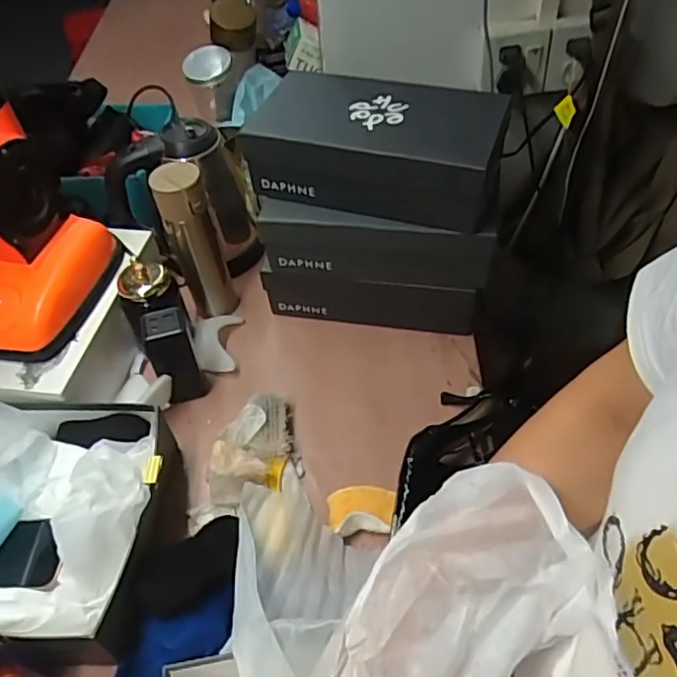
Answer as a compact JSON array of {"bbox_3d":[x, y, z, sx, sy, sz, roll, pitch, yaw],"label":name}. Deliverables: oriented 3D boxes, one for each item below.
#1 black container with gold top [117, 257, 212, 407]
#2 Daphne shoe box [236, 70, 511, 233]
[{"bbox_3d":[-0.227,-0.008,0.795,0.070,0.141,0.121,-22,51,-14],"label":"black container with gold top"},{"bbox_3d":[0.050,-0.245,0.767,0.298,0.095,0.162,15,52,16],"label":"Daphne shoe box"}]

